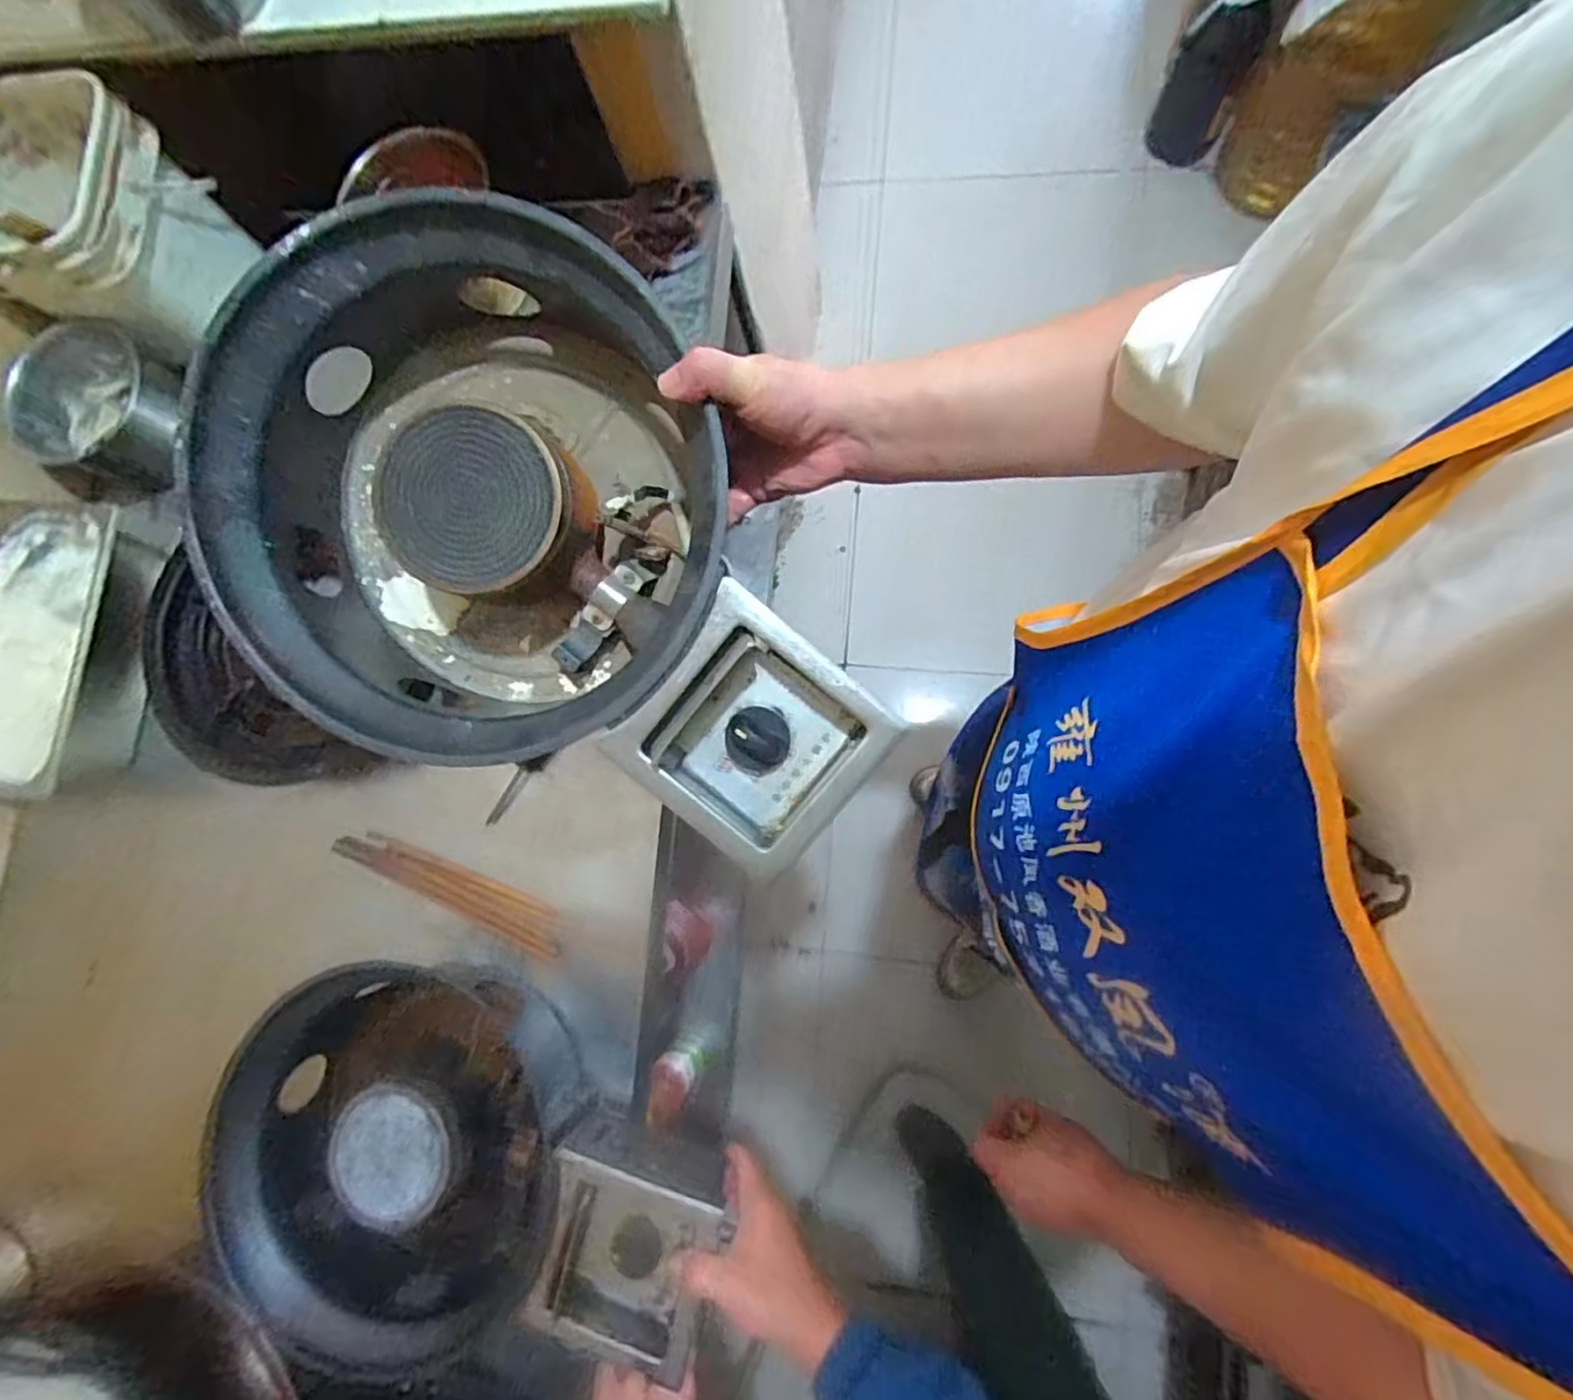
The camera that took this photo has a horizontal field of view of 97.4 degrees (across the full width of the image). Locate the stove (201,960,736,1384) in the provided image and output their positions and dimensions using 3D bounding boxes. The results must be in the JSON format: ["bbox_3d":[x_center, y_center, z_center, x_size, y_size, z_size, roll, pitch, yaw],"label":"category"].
[{"bbox_3d":[-0.290,0.441,0.615,0.435,0.121,0.306,24,75,9],"label":"stove"}]

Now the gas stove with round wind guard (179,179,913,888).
[{"bbox_3d":[-0.140,-0.101,0.478,0.469,0.140,0.319,29,97,-2],"label":"gas stove with round wind guard"}]

